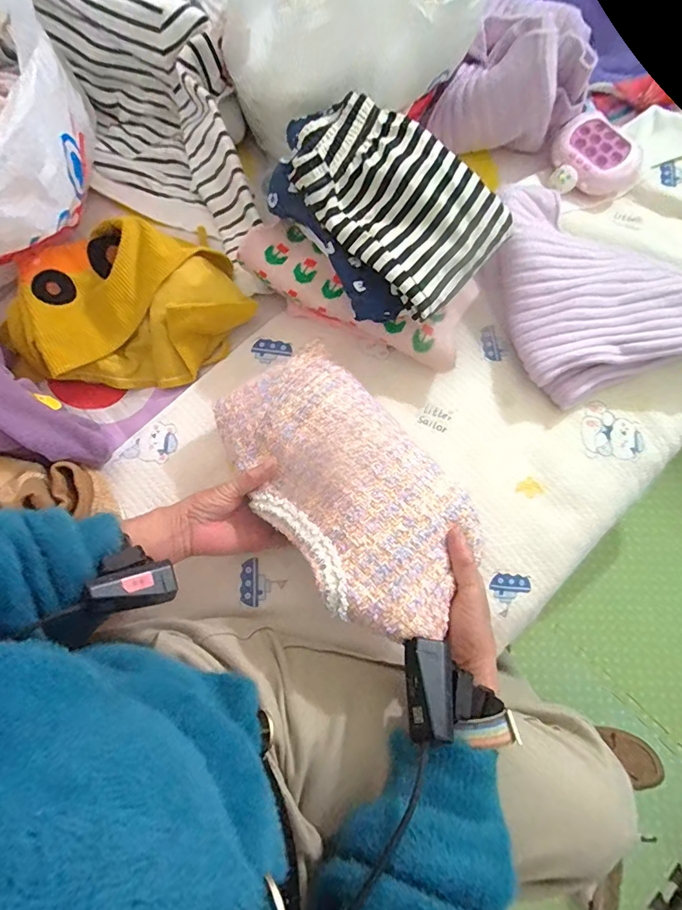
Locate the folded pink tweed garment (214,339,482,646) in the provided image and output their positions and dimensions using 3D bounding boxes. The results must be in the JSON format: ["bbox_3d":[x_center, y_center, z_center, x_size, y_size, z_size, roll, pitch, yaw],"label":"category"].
[{"bbox_3d":[0.000,0.019,0.428,0.154,0.045,0.299,-32,60,-9],"label":"folded pink tweed garment"}]

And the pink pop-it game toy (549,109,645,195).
[{"bbox_3d":[0.346,-0.410,0.628,0.103,0.042,0.119,-38,79,-10],"label":"pink pop-it game toy"}]

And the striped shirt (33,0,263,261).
[{"bbox_3d":[-0.242,-0.499,0.552,0.275,0.266,0.362,-10,75,-4],"label":"striped shirt"}]

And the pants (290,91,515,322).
[{"bbox_3d":[0.059,-0.271,0.470,0.213,0.063,0.152,41,78,9],"label":"pants"}]

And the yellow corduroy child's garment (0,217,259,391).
[{"bbox_3d":[-0.253,-0.181,0.542,0.278,0.083,0.179,-8,75,-4],"label":"yellow corduroy child's garment"}]

